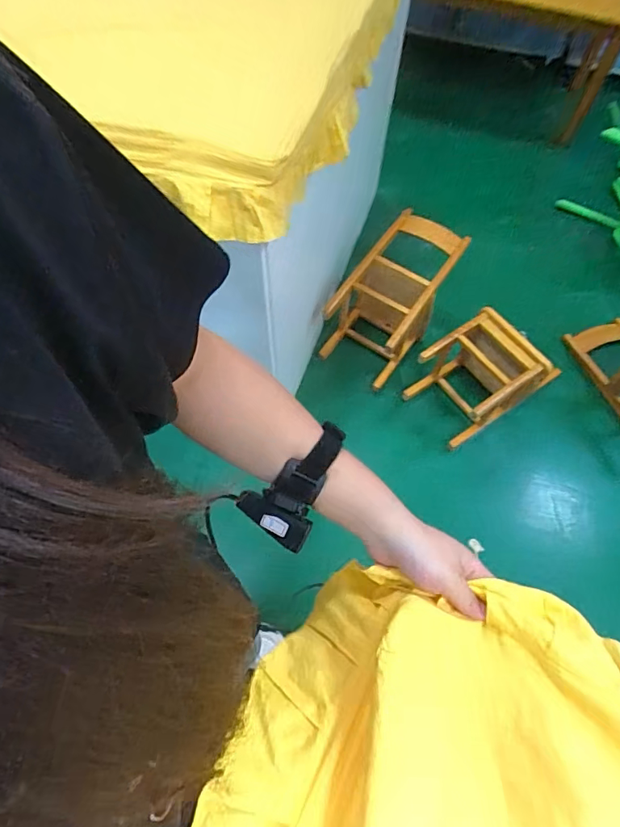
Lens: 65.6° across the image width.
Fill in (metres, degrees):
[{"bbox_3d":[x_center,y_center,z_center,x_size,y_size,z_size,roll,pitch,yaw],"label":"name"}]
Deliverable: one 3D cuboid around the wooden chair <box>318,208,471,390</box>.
[{"bbox_3d":[0.275,-0.381,1.632,0.267,0.344,0.452,34,67,15],"label":"wooden chair"}]

